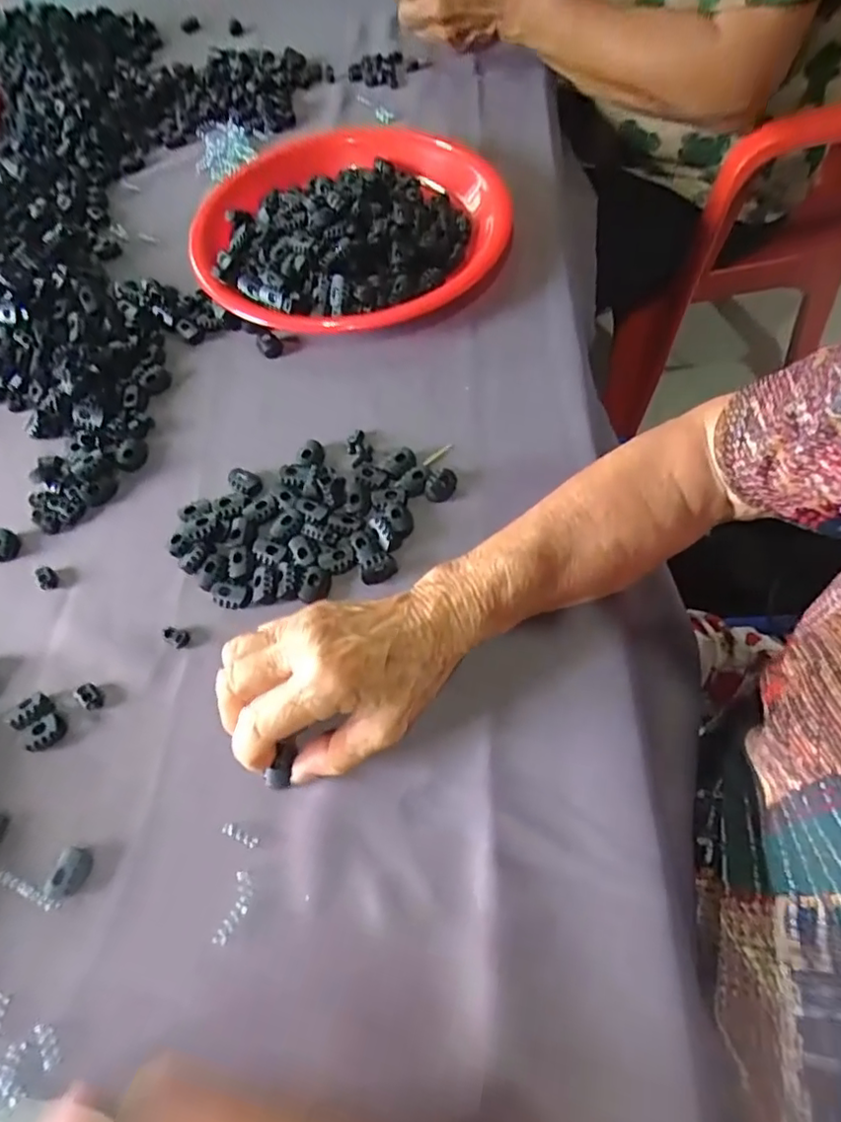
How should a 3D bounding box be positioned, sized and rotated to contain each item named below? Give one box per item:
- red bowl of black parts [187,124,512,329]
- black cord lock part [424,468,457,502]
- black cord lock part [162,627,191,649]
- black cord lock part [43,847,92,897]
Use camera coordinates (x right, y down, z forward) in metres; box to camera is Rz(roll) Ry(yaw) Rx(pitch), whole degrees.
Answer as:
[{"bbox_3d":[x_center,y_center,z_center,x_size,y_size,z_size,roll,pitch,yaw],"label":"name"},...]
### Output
[{"bbox_3d":[-0.059,-0.274,0.489,0.246,0.045,0.236,-1,61,2],"label":"red bowl of black parts"},{"bbox_3d":[0.013,-0.048,0.381,0.016,0.011,0.021,25,65,15],"label":"black cord lock part"},{"bbox_3d":[-0.143,0.043,0.346,0.018,0.005,0.011,27,66,16],"label":"black cord lock part"},{"bbox_3d":[-0.170,0.152,0.288,0.014,0.010,0.022,14,63,10],"label":"black cord lock part"}]

